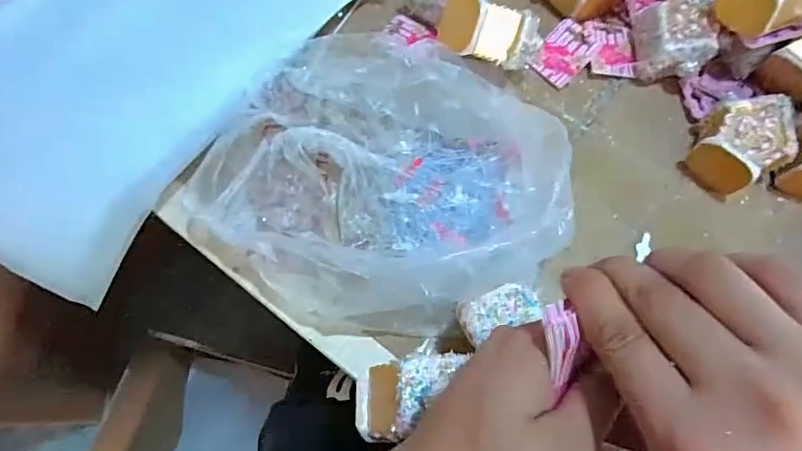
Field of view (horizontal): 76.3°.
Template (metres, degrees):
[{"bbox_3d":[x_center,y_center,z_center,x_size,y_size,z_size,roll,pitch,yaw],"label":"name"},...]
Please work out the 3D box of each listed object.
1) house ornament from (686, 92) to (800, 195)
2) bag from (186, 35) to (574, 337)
[{"bbox_3d":[0.289,-0.068,0.432,0.085,0.042,0.070,-27,73,-12],"label":"house ornament"},{"bbox_3d":[-0.008,-0.040,0.395,0.268,0.067,0.246,32,71,9],"label":"bag"}]

